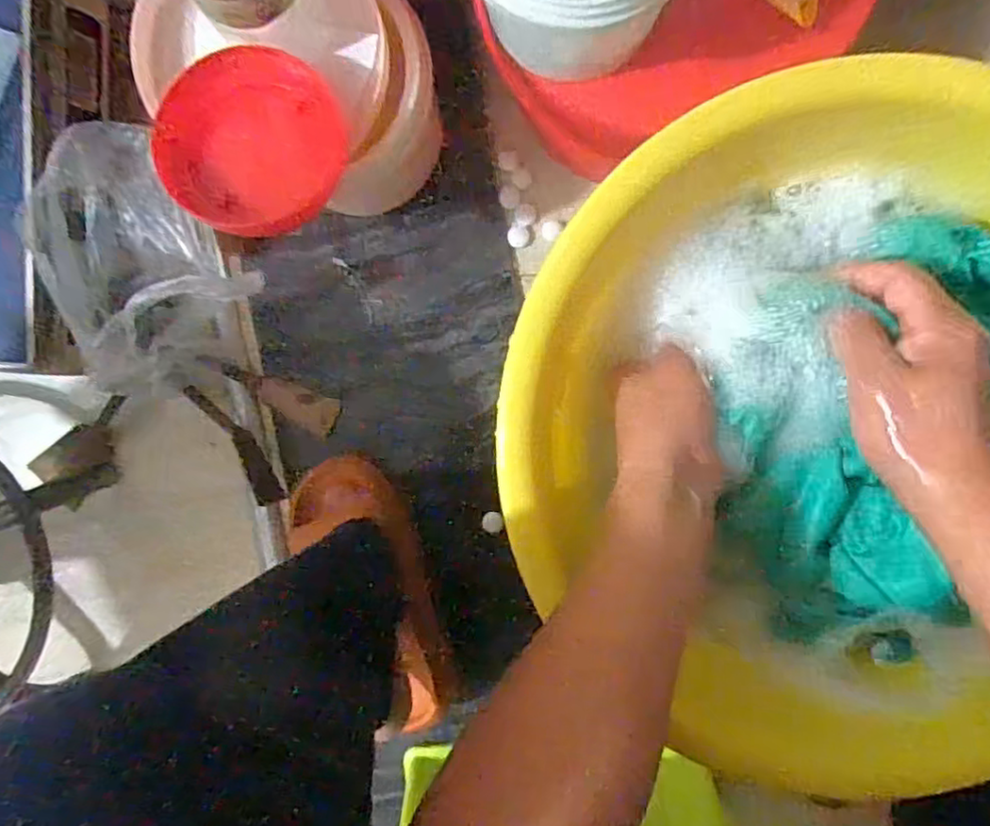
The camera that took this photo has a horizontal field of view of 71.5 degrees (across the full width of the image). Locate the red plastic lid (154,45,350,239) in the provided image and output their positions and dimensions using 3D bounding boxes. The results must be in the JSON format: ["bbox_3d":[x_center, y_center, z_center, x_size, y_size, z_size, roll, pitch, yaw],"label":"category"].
[{"bbox_3d":[-0.157,-0.178,0.455,0.108,0.011,0.122,34,78,-29],"label":"red plastic lid"}]

